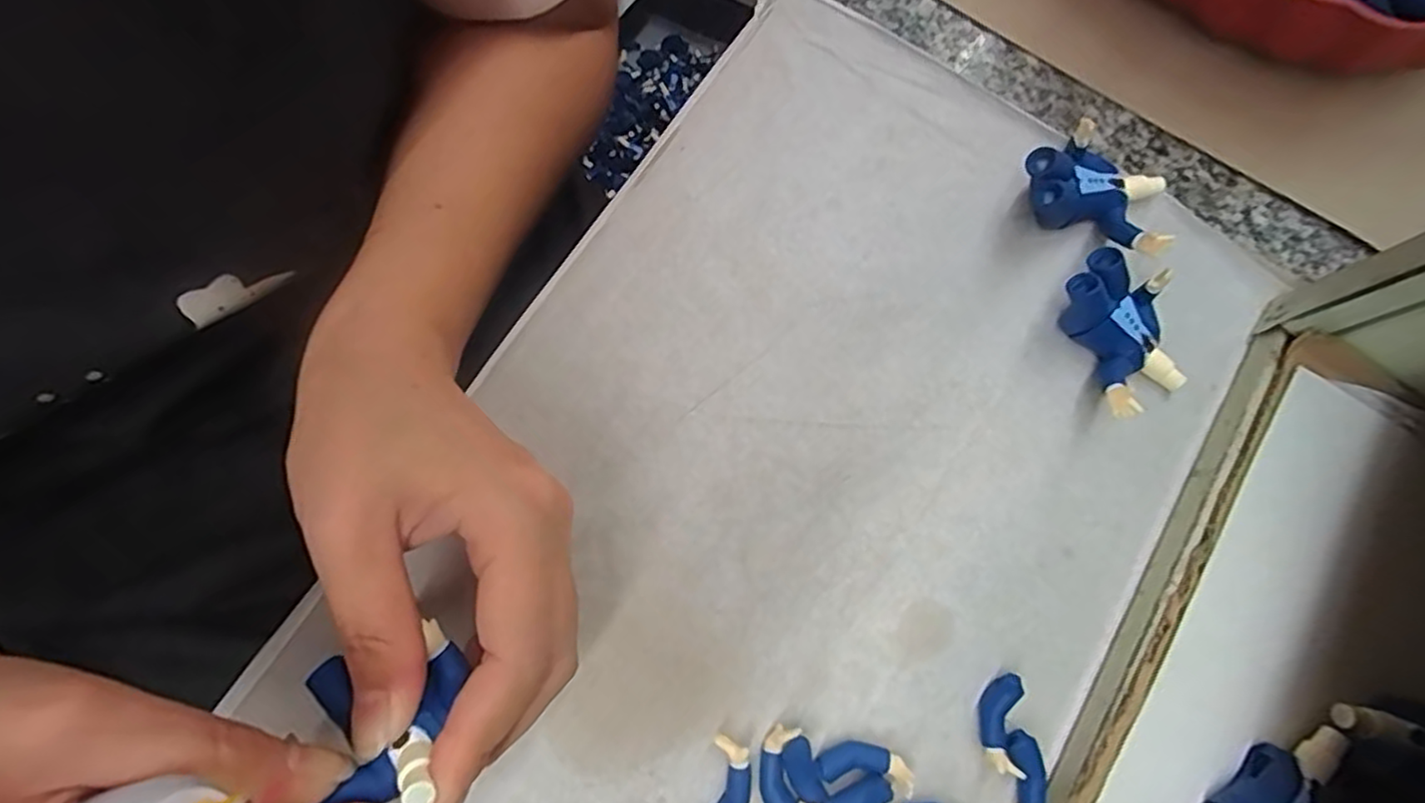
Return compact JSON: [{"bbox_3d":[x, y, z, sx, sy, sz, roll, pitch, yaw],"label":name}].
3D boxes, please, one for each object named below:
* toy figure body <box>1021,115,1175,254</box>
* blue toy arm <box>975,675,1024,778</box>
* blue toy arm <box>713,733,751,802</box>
[{"bbox_3d":[0.141,-0.078,0.243,0.053,0.029,0.040,29,76,4],"label":"toy figure body"},{"bbox_3d":[0.092,0.102,0.210,0.013,0.006,0.028,4,76,-2],"label":"blue toy arm"},{"bbox_3d":[0.005,0.118,0.201,0.012,0.007,0.029,8,76,-1],"label":"blue toy arm"}]

